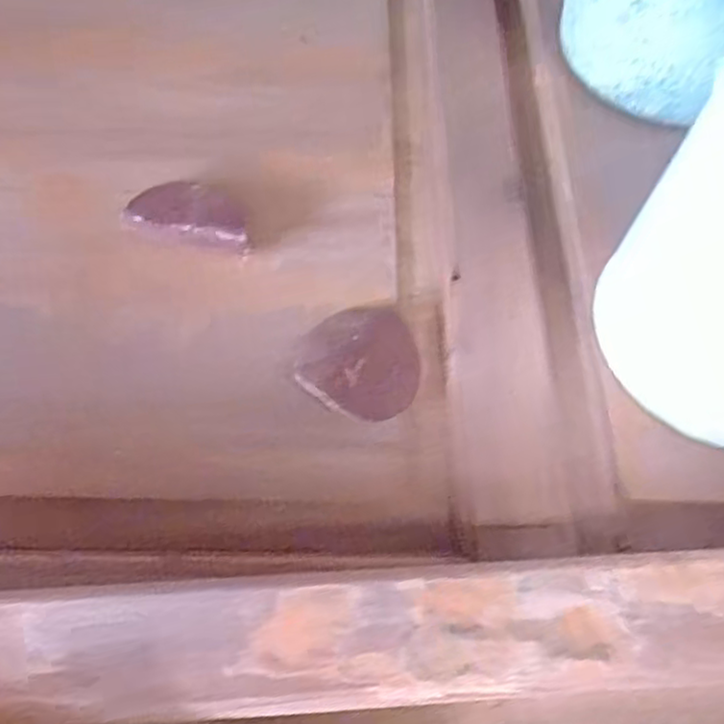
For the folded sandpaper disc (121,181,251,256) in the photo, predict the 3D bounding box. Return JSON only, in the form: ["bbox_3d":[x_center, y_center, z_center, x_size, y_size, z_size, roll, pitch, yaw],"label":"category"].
[{"bbox_3d":[-0.113,-0.097,0.480,0.088,0.020,0.040,16,63,5],"label":"folded sandpaper disc"}]

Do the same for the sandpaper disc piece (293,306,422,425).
[{"bbox_3d":[0.000,-0.004,0.439,0.071,0.024,0.085,9,62,2],"label":"sandpaper disc piece"}]

